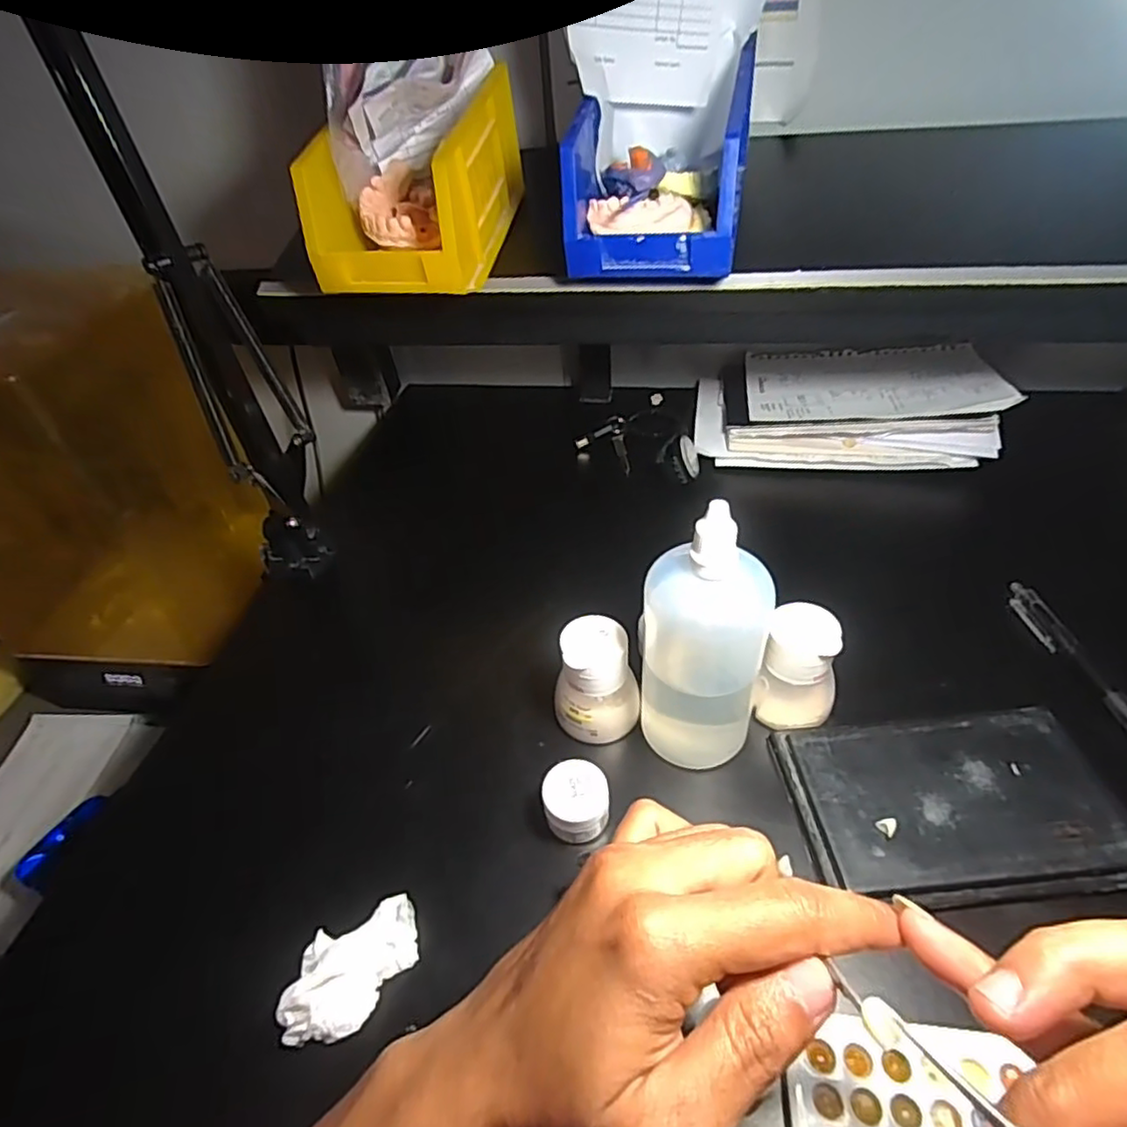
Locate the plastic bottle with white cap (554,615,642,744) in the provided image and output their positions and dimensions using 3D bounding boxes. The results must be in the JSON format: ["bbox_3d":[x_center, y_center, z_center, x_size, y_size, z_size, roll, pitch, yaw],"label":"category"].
[{"bbox_3d":[0.018,0.068,0.361,0.044,0.064,0.042,-3,43,3],"label":"plastic bottle with white cap"}]

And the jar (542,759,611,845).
[{"bbox_3d":[0.007,0.125,0.327,0.032,0.032,0.035,-3,43,3],"label":"jar"}]

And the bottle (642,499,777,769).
[{"bbox_3d":[0.070,0.038,0.316,0.059,0.145,0.053,12,46,18],"label":"bottle"}]

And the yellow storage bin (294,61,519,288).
[{"bbox_3d":[-0.096,-0.254,0.430,0.093,0.088,0.155,6,44,12],"label":"yellow storage bin"}]

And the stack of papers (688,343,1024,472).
[{"bbox_3d":[0.252,-0.153,0.583,0.250,0.046,0.166,4,44,10],"label":"stack of papers"}]

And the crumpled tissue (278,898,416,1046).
[{"bbox_3d":[-0.092,0.177,0.280,0.035,0.029,0.063,22,50,27],"label":"crumpled tissue"}]

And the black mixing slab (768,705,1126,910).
[{"bbox_3d":[0.194,0.117,0.318,0.151,0.008,0.090,-4,43,1],"label":"black mixing slab"}]

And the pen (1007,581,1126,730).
[{"bbox_3d":[0.307,0.064,0.375,0.016,0.013,0.144,-6,43,0],"label":"pen"}]

